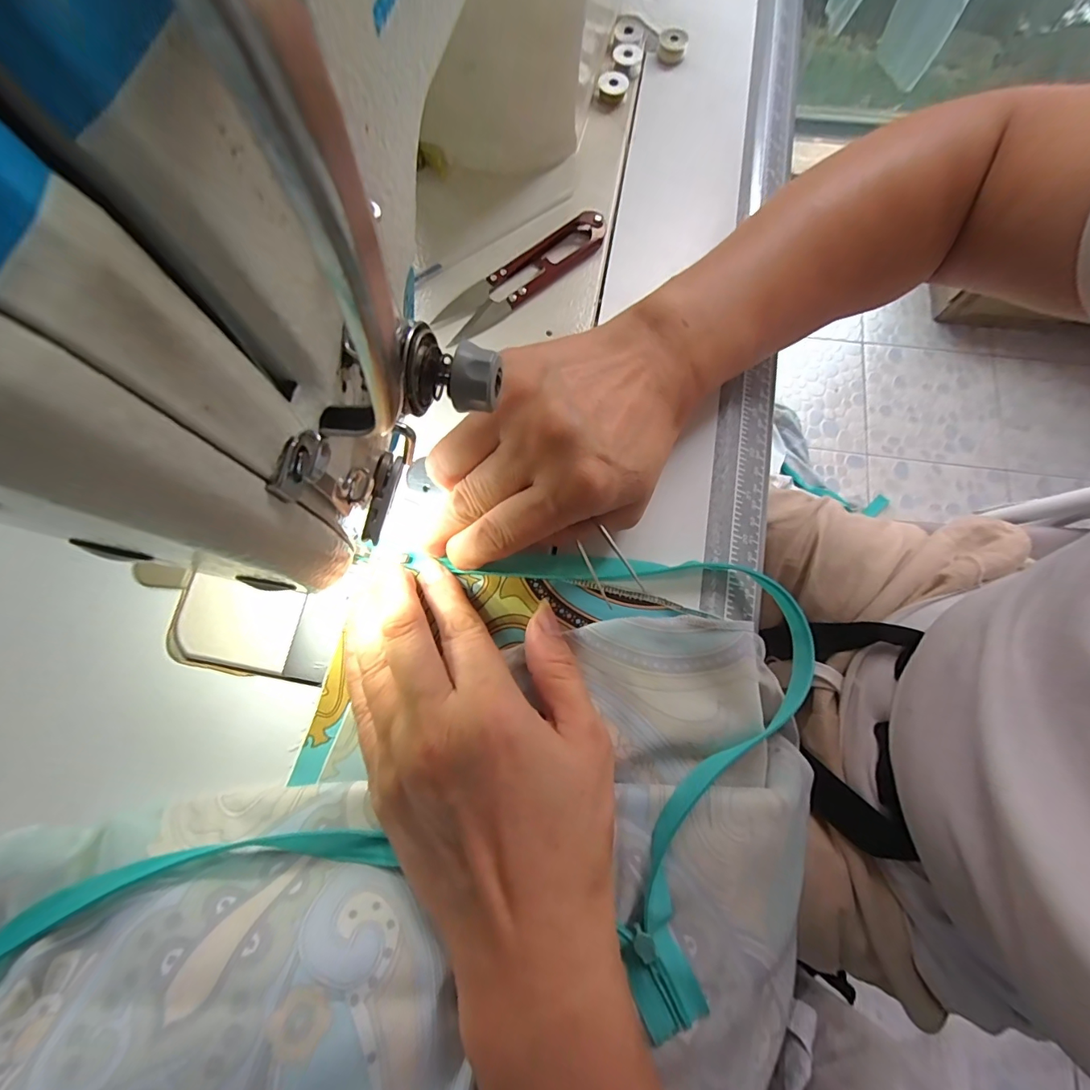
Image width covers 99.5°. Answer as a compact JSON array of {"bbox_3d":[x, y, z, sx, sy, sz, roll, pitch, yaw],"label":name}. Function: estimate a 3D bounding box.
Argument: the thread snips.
[{"bbox_3d":[-0.012,-0.159,0.272,0.116,0.009,0.026,-38,78,-8],"label":"thread snips"}]

